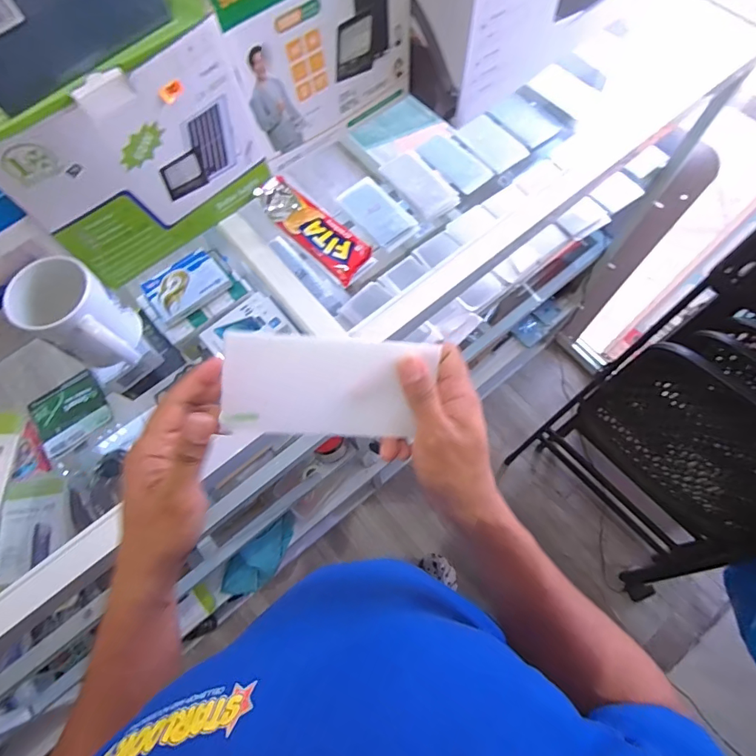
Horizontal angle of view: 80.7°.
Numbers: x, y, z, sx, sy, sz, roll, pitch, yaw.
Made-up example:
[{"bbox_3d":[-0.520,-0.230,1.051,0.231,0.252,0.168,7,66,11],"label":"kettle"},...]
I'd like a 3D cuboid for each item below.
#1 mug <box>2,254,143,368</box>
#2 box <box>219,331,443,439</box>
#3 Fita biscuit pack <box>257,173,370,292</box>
[{"bbox_3d":[-0.303,-0.062,0.463,0.097,0.095,0.080,23,71,11],"label":"mug"},{"bbox_3d":[-0.037,0.007,0.338,0.151,0.008,0.077,4,103,-10],"label":"box"},{"bbox_3d":[-0.082,-0.185,0.555,0.056,0.032,0.181,-40,72,-12],"label":"Fita biscuit pack"}]

